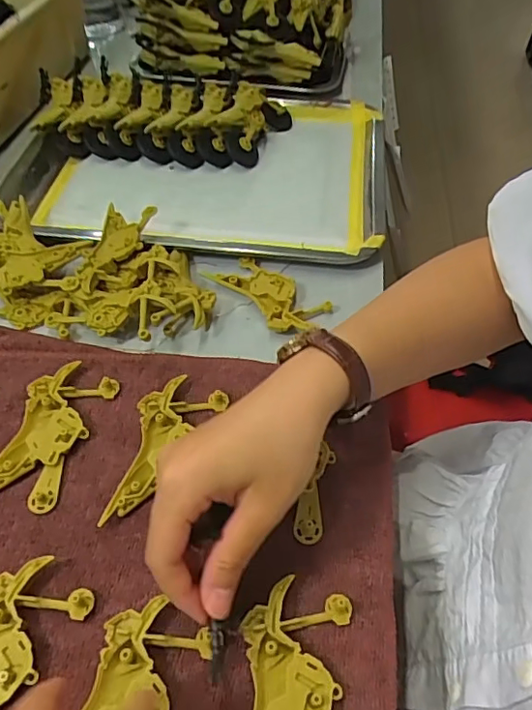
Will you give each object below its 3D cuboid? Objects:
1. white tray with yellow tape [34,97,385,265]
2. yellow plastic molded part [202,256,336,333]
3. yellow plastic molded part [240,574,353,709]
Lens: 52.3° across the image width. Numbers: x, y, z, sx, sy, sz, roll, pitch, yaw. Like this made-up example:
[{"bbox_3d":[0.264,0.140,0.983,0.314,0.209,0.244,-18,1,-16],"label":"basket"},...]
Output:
[{"bbox_3d":[-0.047,-0.190,0.545,0.313,0.023,0.259,4,51,2],"label":"white tray with yellow tape"},{"bbox_3d":[0.002,-0.048,0.432,0.091,0.013,0.048,34,58,23],"label":"yellow plastic molded part"},{"bbox_3d":[0.011,0.162,0.258,0.050,0.010,0.097,8,52,5],"label":"yellow plastic molded part"}]

